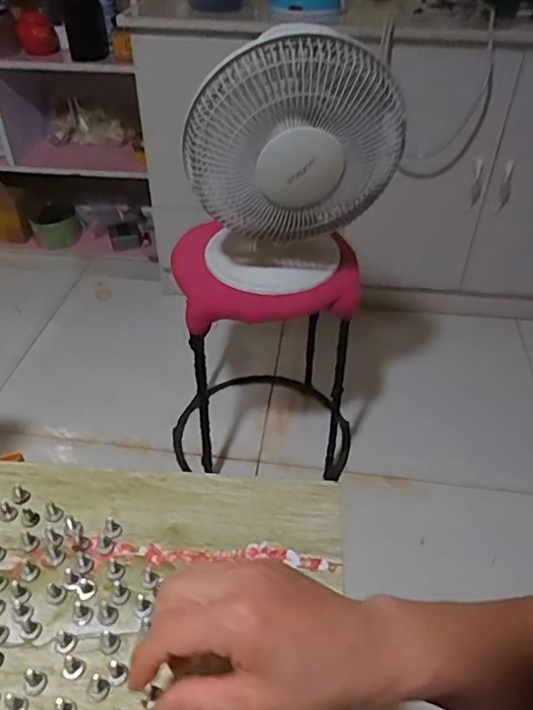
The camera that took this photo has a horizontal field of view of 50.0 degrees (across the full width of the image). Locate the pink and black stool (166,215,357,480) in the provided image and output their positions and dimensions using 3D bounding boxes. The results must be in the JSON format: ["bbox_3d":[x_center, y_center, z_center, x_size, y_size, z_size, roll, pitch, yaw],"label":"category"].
[{"bbox_3d":[-0.002,-0.013,1.060,0.354,0.478,0.315,1,41,-1],"label":"pink and black stool"}]

